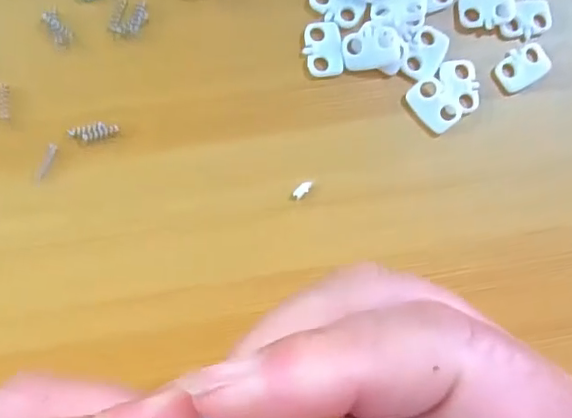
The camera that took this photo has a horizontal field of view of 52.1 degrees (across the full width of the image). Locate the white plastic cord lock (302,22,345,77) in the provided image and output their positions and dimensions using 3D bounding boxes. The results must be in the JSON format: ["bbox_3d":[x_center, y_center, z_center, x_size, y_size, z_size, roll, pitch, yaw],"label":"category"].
[{"bbox_3d":[0.012,-0.053,0.194,0.013,0.004,0.018,-5,85,-6],"label":"white plastic cord lock"}]

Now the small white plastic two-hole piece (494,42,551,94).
[{"bbox_3d":[0.081,-0.049,0.199,0.019,0.004,0.013,-30,88,-7],"label":"small white plastic two-hole piece"}]

